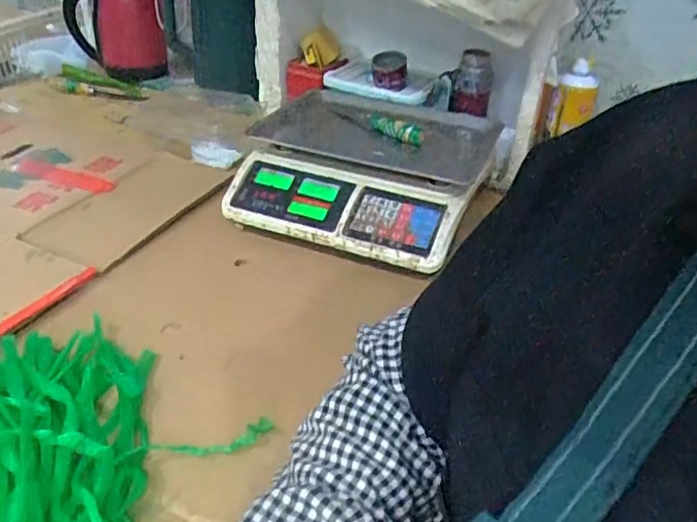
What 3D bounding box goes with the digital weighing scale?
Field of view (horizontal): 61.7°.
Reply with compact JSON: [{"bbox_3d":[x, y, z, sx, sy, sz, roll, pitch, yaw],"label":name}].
[{"bbox_3d":[0.031,-0.138,0.892,0.342,0.100,0.345,16,37,16],"label":"digital weighing scale"}]

